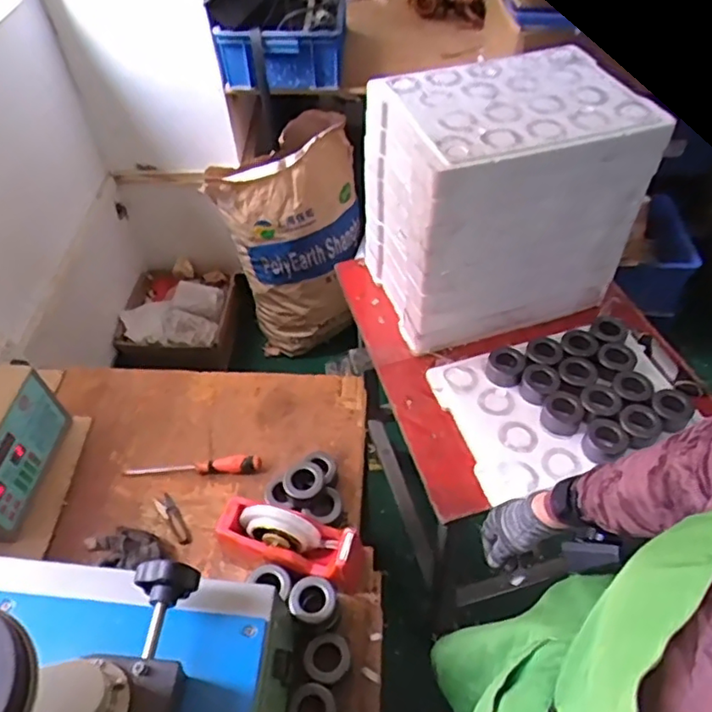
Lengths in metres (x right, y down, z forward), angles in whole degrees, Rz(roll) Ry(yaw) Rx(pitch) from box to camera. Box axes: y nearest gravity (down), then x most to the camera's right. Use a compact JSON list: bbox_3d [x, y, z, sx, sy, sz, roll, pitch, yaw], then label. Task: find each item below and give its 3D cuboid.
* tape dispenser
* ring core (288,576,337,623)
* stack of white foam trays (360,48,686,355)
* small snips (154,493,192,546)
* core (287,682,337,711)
[{"bbox_3d":[-0.088,0.268,0.857,0.215,0.134,0.081,18,52,1],"label":"tape dispenser"},{"bbox_3d":[-0.055,0.318,0.801,0.059,0.021,0.061,-1,50,1],"label":"ring core"},{"bbox_3d":[0.250,-0.265,1.044,0.393,0.369,0.261,-15,51,-11],"label":"stack of white foam trays"},{"bbox_3d":[-0.283,0.257,0.948,0.025,0.010,0.097,-29,55,-21],"label":"small snips"},{"bbox_3d":[-0.052,0.447,0.763,0.057,0.040,0.057,-1,50,1],"label":"core"}]

